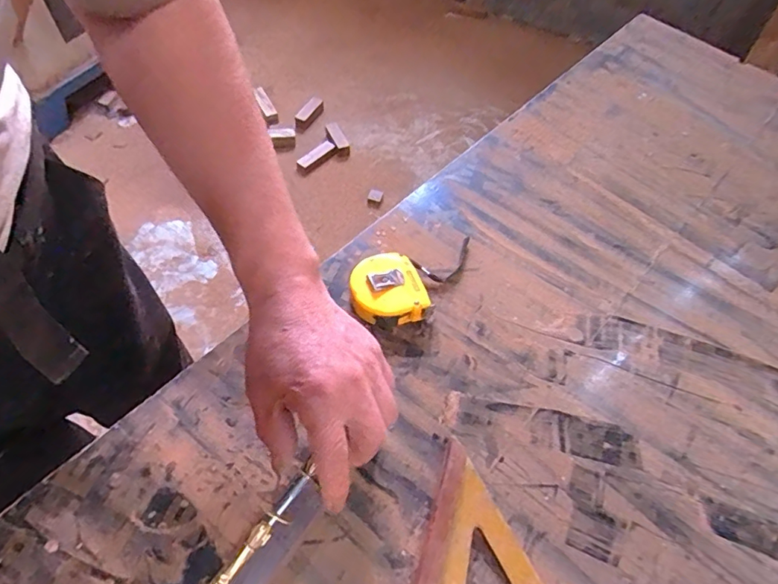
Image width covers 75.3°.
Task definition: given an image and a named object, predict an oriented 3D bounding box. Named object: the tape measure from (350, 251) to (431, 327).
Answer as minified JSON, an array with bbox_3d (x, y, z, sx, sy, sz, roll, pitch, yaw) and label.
[{"bbox_3d":[-0.003,-0.003,0.479,0.067,0.029,0.066,-11,59,-11],"label":"tape measure"}]

